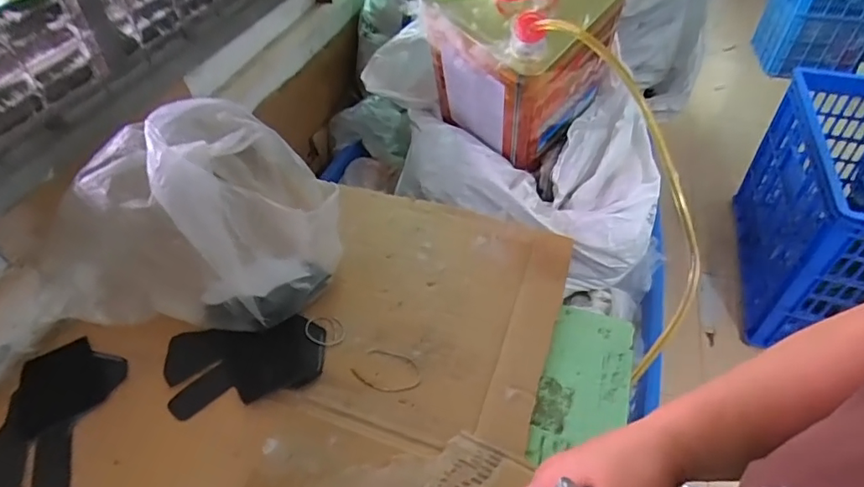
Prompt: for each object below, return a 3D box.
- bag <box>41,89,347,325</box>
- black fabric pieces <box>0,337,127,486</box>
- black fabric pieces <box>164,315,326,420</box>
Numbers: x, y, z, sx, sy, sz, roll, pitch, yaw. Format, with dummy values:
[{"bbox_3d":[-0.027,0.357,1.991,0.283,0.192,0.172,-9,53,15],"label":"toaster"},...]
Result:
[{"bbox_3d":[-0.292,-0.049,0.684,0.307,0.215,0.250,2,46,1],"label":"bag"},{"bbox_3d":[-0.443,0.201,0.607,0.125,0.015,0.201,-2,46,-3],"label":"black fabric pieces"},{"bbox_3d":[-0.228,0.144,0.641,0.187,0.012,0.107,-9,51,-6],"label":"black fabric pieces"}]

